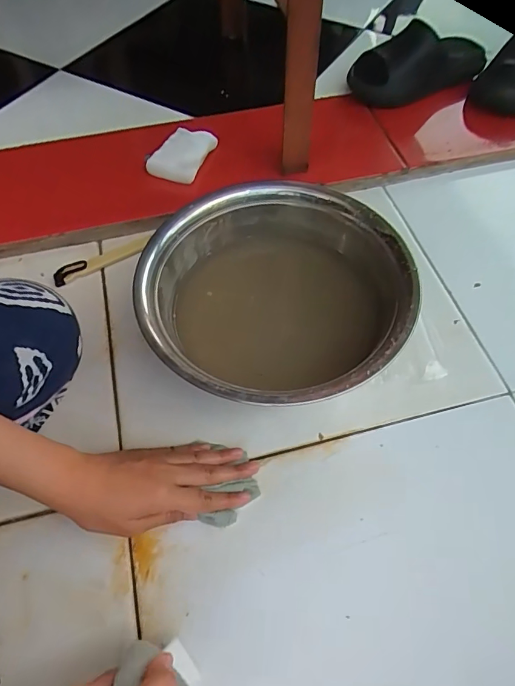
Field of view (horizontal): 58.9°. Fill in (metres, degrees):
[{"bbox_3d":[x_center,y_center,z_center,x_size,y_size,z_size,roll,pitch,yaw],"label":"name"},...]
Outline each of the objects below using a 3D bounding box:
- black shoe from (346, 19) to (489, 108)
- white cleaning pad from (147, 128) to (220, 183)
[{"bbox_3d":[0.267,-0.459,0.748,0.241,0.091,0.091,-16,59,-8],"label":"black shoe"},{"bbox_3d":[-0.105,-0.269,0.640,0.063,0.027,0.089,22,61,15],"label":"white cleaning pad"}]

